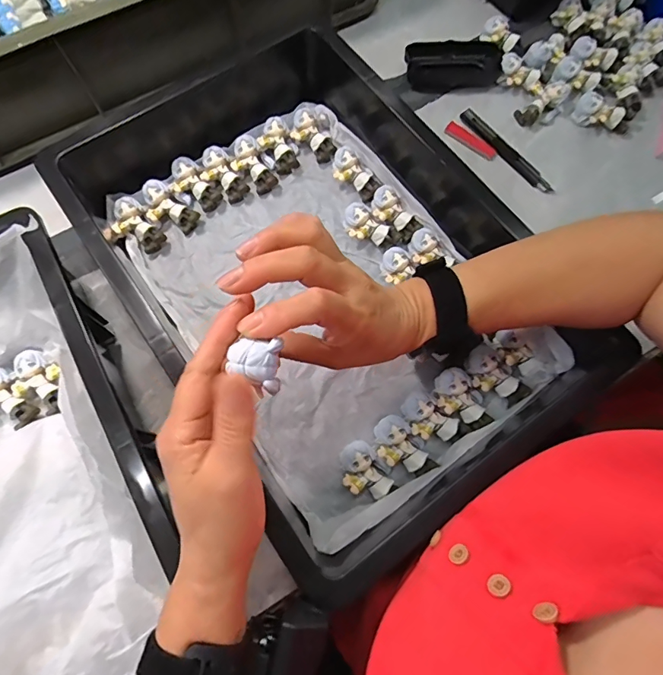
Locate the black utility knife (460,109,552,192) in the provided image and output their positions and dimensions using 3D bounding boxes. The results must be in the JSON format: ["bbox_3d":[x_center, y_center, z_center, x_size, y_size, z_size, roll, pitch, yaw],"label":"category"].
[{"bbox_3d":[0.201,-0.217,0.507,0.016,0.016,0.139,-36,77,-11],"label":"black utility knife"}]

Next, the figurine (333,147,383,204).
[{"bbox_3d":[0.027,-0.178,0.476,0.040,0.026,0.063,-37,77,-11],"label":"figurine"}]

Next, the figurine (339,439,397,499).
[{"bbox_3d":[0.029,0.116,0.377,0.038,0.022,0.052,-41,78,-12],"label":"figurine"}]

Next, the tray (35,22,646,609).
[{"bbox_3d":[-0.018,-0.077,0.419,0.342,0.090,0.513,-35,77,-10],"label":"tray"}]

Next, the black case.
[{"bbox_3d":[0.147,-0.333,0.532,0.110,0.032,0.052,-2,73,-1],"label":"black case"}]

